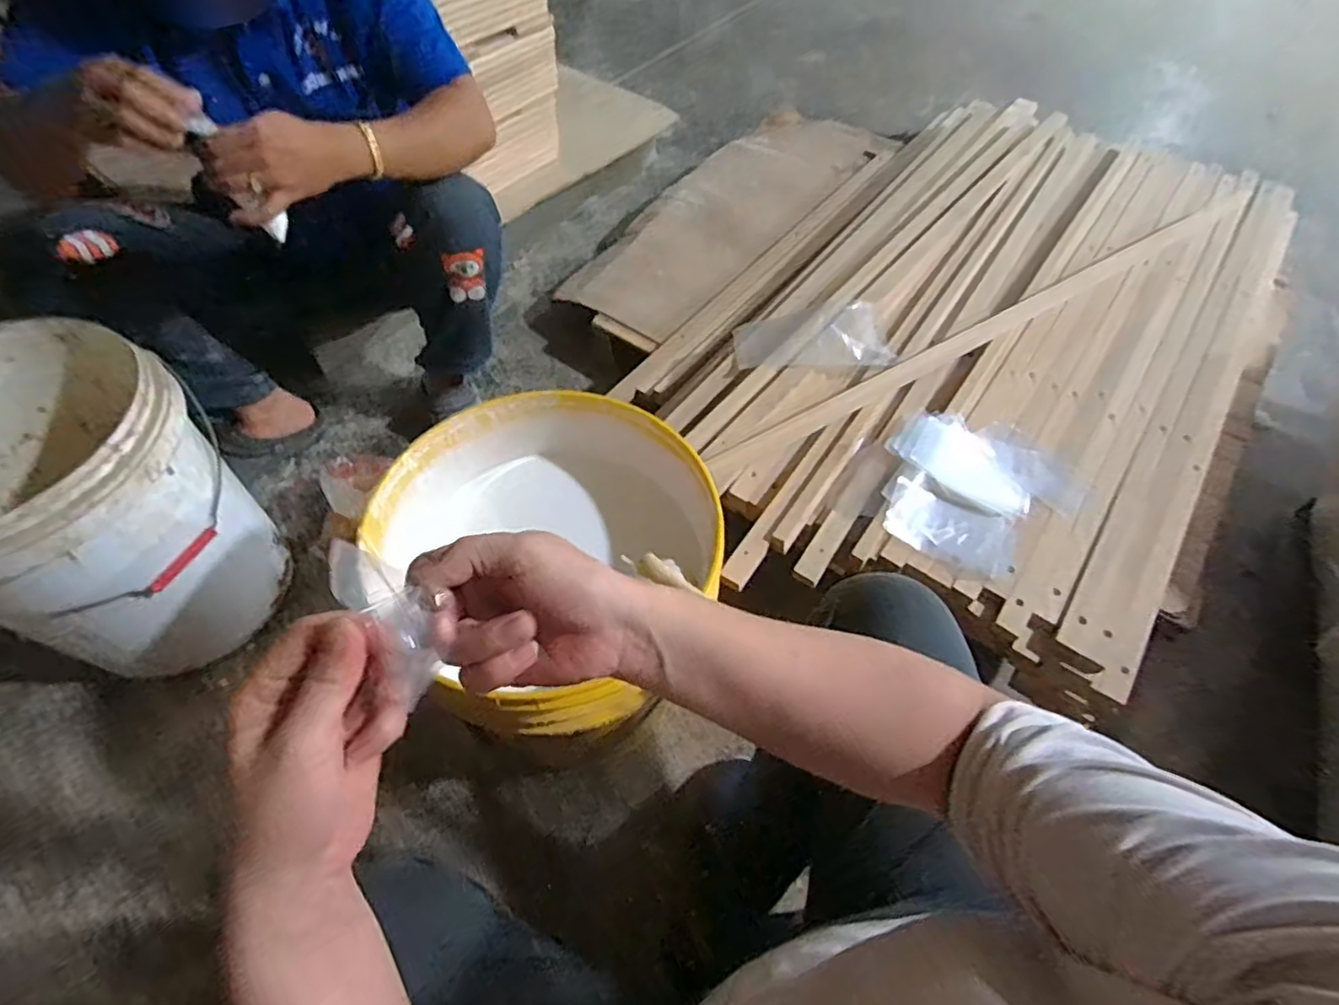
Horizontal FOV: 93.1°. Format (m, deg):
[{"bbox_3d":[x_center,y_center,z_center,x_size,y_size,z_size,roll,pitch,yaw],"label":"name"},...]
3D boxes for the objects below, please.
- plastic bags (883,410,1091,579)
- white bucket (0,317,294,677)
[{"bbox_3d":[0.378,-0.032,0.790,0.265,0.024,0.202,-33,63,-22],"label":"plastic bags"},{"bbox_3d":[-0.694,0.017,0.777,0.315,0.350,0.302,1,56,-1],"label":"white bucket"}]

